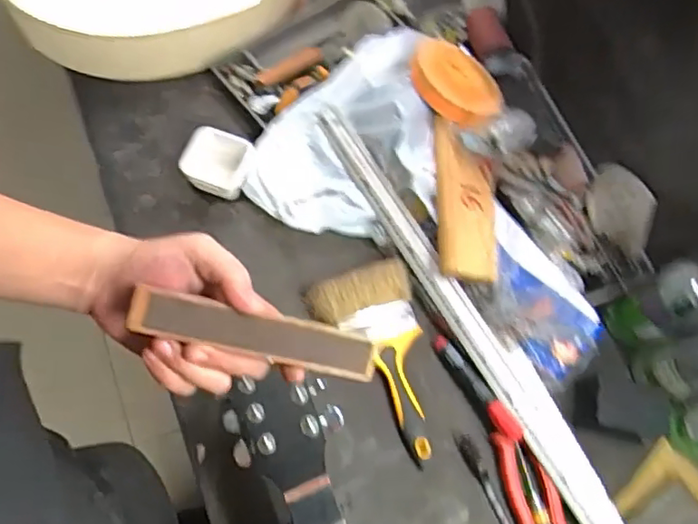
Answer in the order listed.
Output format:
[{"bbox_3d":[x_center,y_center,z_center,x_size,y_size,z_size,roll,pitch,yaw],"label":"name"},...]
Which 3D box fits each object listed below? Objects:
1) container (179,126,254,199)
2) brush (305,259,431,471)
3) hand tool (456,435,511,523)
[{"bbox_3d":[-0.165,-0.124,0.727,0.081,0.051,0.080,14,69,0],"label":"container"},{"bbox_3d":[0.034,0.113,0.654,0.116,0.021,0.223,-13,71,-10],"label":"brush"},{"bbox_3d":[0.159,0.264,0.617,0.016,0.007,0.161,-23,72,-9],"label":"hand tool"}]

